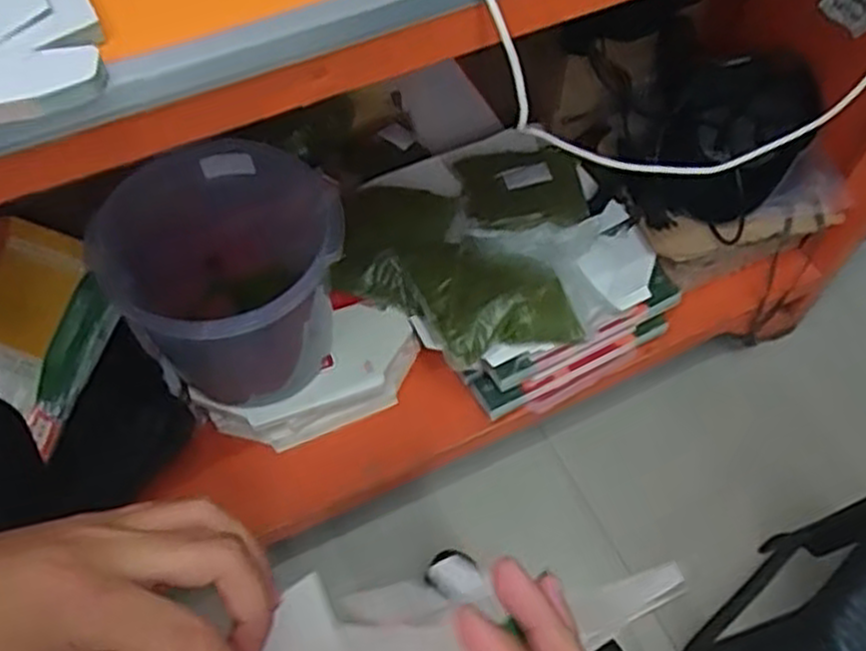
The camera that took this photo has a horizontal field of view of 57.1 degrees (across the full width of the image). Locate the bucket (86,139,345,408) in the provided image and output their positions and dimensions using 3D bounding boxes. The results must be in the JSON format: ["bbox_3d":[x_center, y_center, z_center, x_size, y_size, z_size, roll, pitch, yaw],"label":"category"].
[{"bbox_3d":[-0.230,-0.059,0.924,0.267,0.204,0.230,-20,60,-13],"label":"bucket"}]

